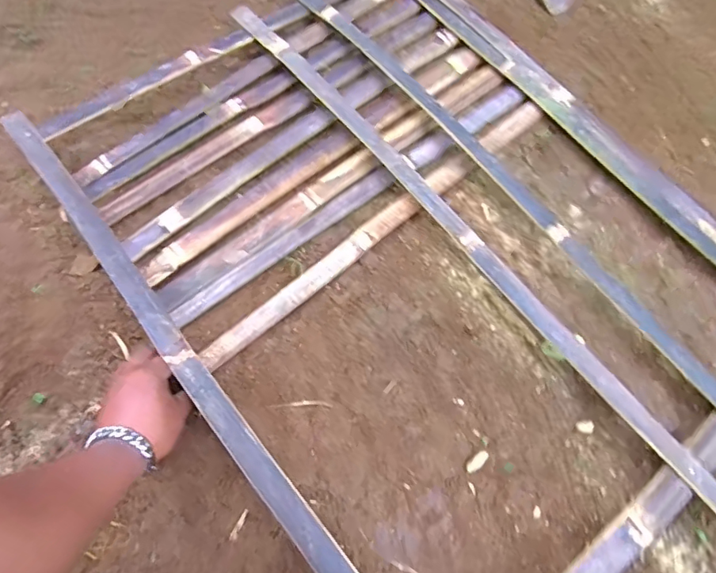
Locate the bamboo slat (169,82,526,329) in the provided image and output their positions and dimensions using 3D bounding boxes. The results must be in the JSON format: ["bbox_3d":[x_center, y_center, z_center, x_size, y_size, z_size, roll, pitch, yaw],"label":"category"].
[{"bbox_3d":[0.004,-0.123,0.677,0.567,0.006,0.038,-35,76,-13],"label":"bamboo slat"}]

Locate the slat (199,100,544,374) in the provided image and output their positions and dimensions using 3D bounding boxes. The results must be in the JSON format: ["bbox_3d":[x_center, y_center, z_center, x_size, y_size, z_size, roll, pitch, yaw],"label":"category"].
[{"bbox_3d":[0.038,-0.085,0.662,0.570,0.014,0.037,-38,76,-14],"label":"slat"}]

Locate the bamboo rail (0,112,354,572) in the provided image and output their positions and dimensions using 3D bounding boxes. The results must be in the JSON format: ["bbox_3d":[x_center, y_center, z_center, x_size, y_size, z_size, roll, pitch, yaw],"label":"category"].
[{"bbox_3d":[-0.166,0.099,0.528,0.038,0.033,0.818,-37,75,-13],"label":"bamboo rail"}]

